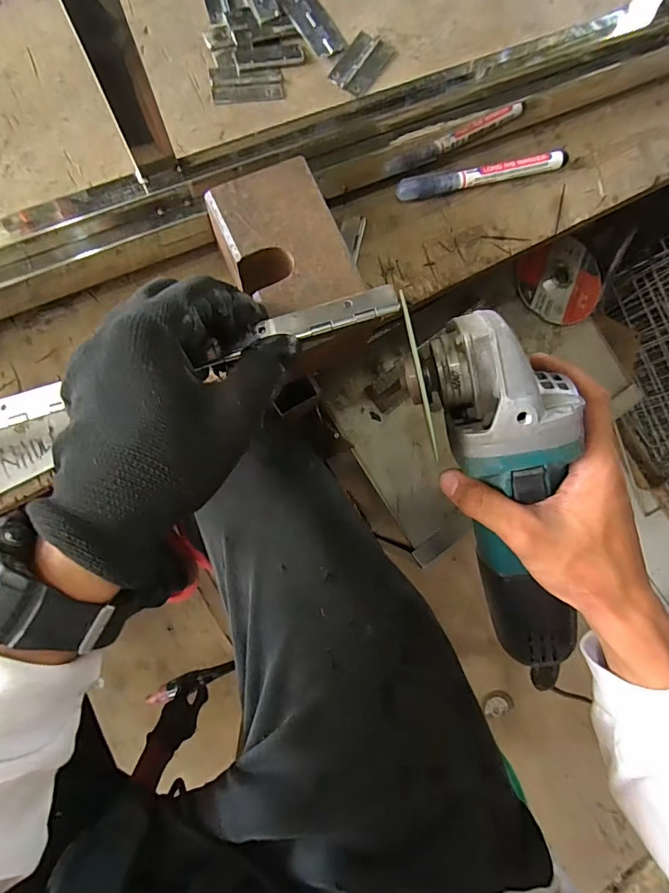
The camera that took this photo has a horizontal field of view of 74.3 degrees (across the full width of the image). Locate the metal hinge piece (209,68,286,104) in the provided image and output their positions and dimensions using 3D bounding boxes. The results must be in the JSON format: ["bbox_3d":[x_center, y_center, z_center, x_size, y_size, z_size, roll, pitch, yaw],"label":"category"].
[{"bbox_3d":[-0.064,-0.268,0.328,0.053,0.004,0.027,-6,84,-7],"label":"metal hinge piece"}]

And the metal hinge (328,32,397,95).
[{"bbox_3d":[0.021,-0.296,0.339,0.032,0.004,0.056,35,81,-1],"label":"metal hinge"}]

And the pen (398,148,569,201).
[{"bbox_3d":[0.113,-0.206,0.336,0.137,0.013,0.016,-16,85,-7],"label":"pen"}]

